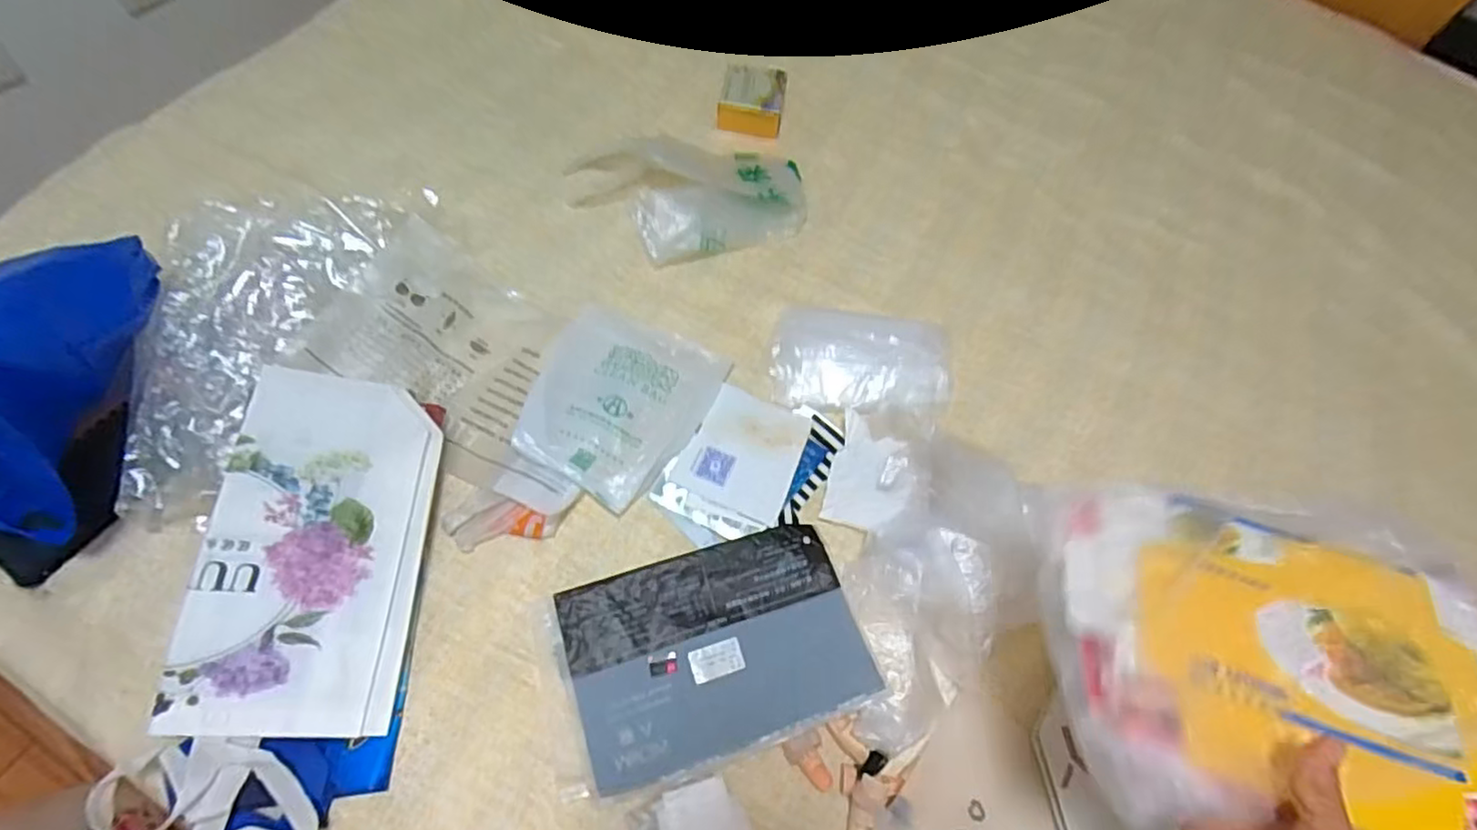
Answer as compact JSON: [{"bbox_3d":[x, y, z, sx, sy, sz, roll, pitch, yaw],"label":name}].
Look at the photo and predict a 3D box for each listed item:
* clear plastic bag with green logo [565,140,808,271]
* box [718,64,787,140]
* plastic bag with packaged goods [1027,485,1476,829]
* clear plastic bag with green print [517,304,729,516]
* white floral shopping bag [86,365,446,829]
[{"bbox_3d":[-0.061,-0.285,0.844,0.300,0.060,0.185,6,66,-4],"label":"clear plastic bag with green logo"},{"bbox_3d":[0.018,-0.411,0.883,0.080,0.051,0.078,11,66,-2],"label":"box"},{"bbox_3d":[0.376,0.160,0.462,0.303,0.065,0.224,6,65,0],"label":"plastic bag with packaged goods"},{"bbox_3d":[-0.134,-0.018,0.724,0.178,0.025,0.200,26,66,5],"label":"clear plastic bag with green print"},{"bbox_3d":[-0.398,0.159,0.613,0.203,0.067,0.410,2,66,-5],"label":"white floral shopping bag"}]

